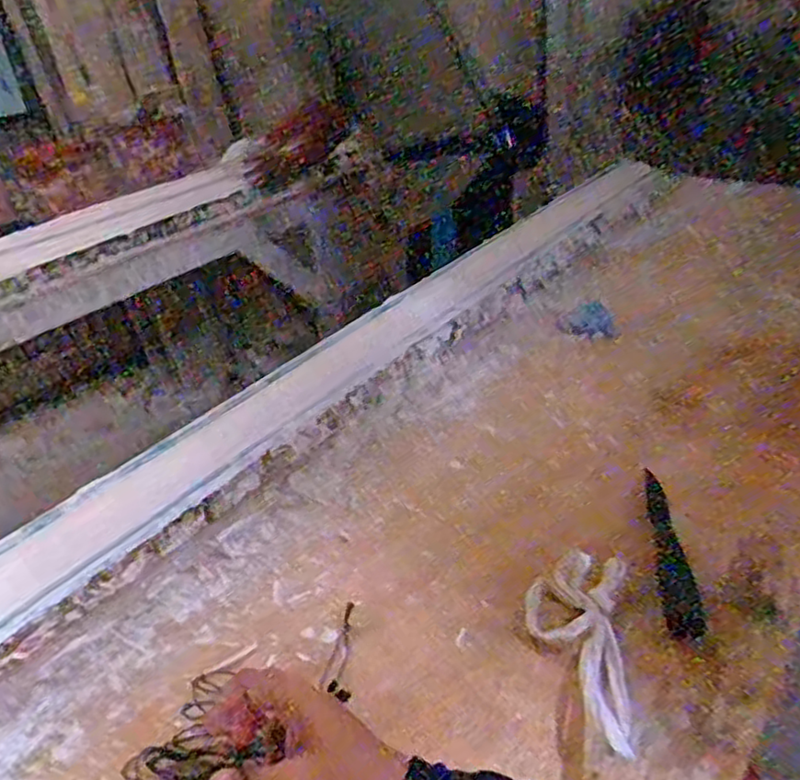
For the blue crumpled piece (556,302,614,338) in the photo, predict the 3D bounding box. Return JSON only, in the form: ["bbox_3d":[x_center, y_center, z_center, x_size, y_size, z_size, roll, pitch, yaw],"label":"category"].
[{"bbox_3d":[0.249,-0.092,0.906,0.033,0.044,0.102,-17,17,-18],"label":"blue crumpled piece"}]

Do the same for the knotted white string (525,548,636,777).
[{"bbox_3d":[0.128,0.185,0.500,0.072,0.031,0.160,2,33,14],"label":"knotted white string"}]

